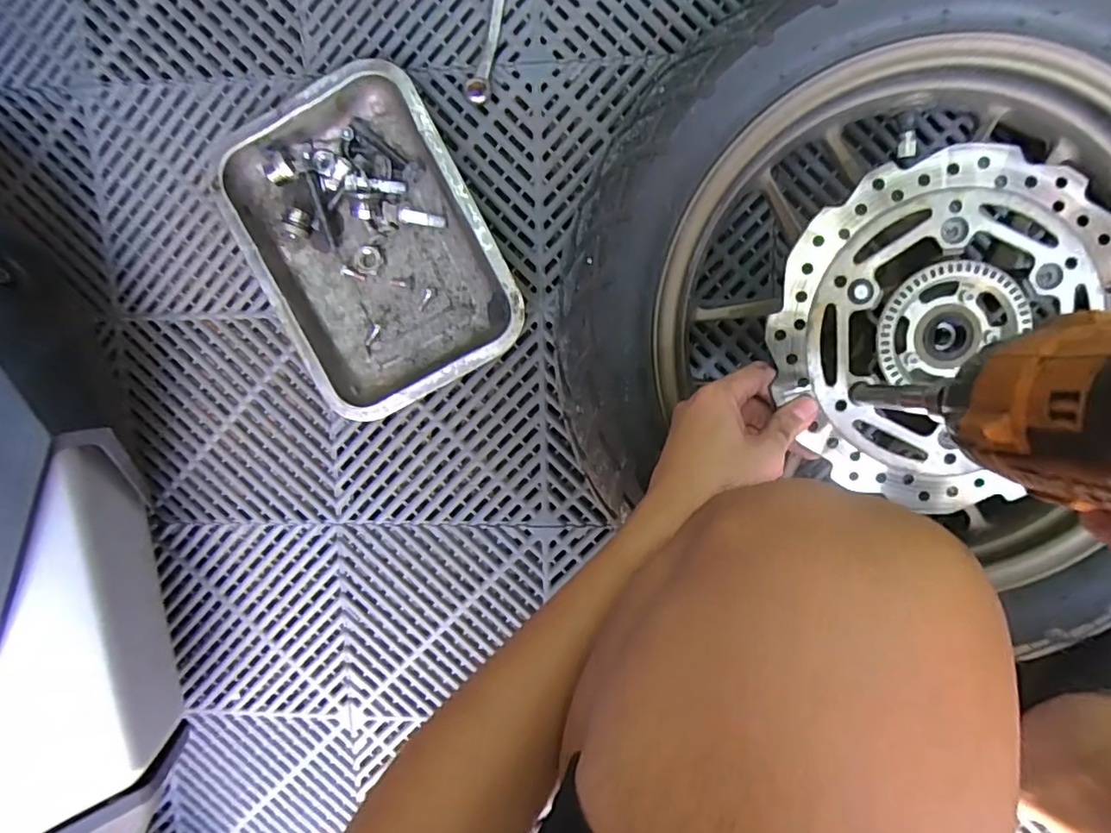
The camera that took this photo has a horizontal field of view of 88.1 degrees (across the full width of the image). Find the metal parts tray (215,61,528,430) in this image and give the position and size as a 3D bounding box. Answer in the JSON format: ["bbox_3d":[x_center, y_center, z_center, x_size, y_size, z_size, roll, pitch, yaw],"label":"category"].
[{"bbox_3d":[-0.149,-0.138,0.483,0.178,0.046,0.242,-27,97,7],"label":"metal parts tray"}]

